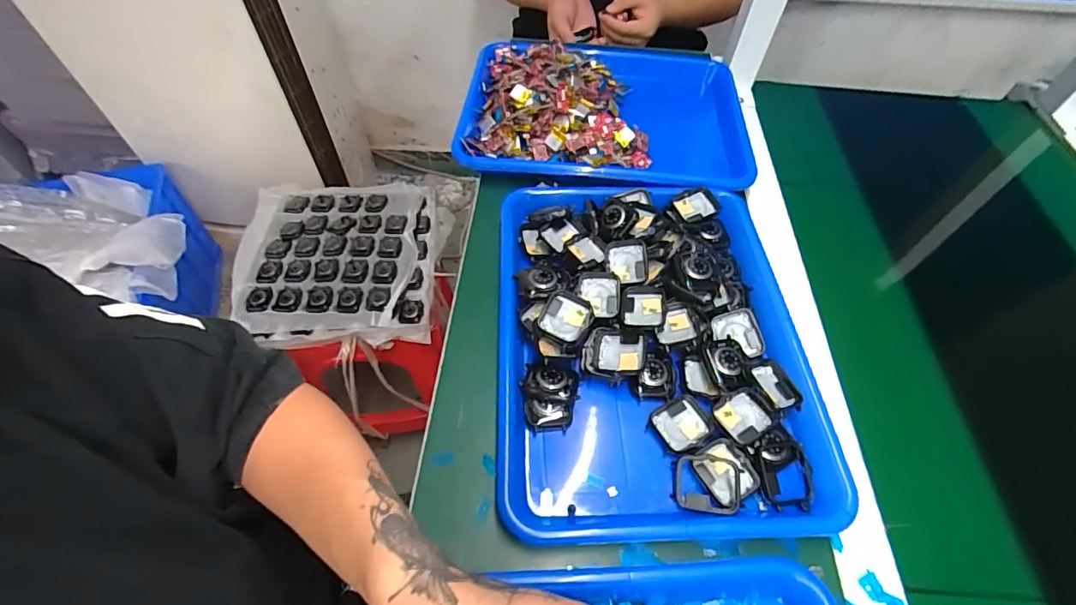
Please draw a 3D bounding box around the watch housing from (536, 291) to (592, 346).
[{"bbox_3d":[0.023,0.015,0.405,0.040,0.019,0.043,27,59,18],"label":"watch housing"}]

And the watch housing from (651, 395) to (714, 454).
[{"bbox_3d":[0.113,0.096,0.381,0.041,0.008,0.036,-25,58,-17],"label":"watch housing"}]

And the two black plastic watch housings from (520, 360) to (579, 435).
[{"bbox_3d":[0.008,0.076,0.386,0.044,0.022,0.051,6,55,4],"label":"two black plastic watch housings"}]

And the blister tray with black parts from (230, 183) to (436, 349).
[{"bbox_3d":[-0.358,-0.079,0.873,0.329,0.049,0.341,-5,55,-3],"label":"blister tray with black parts"}]

